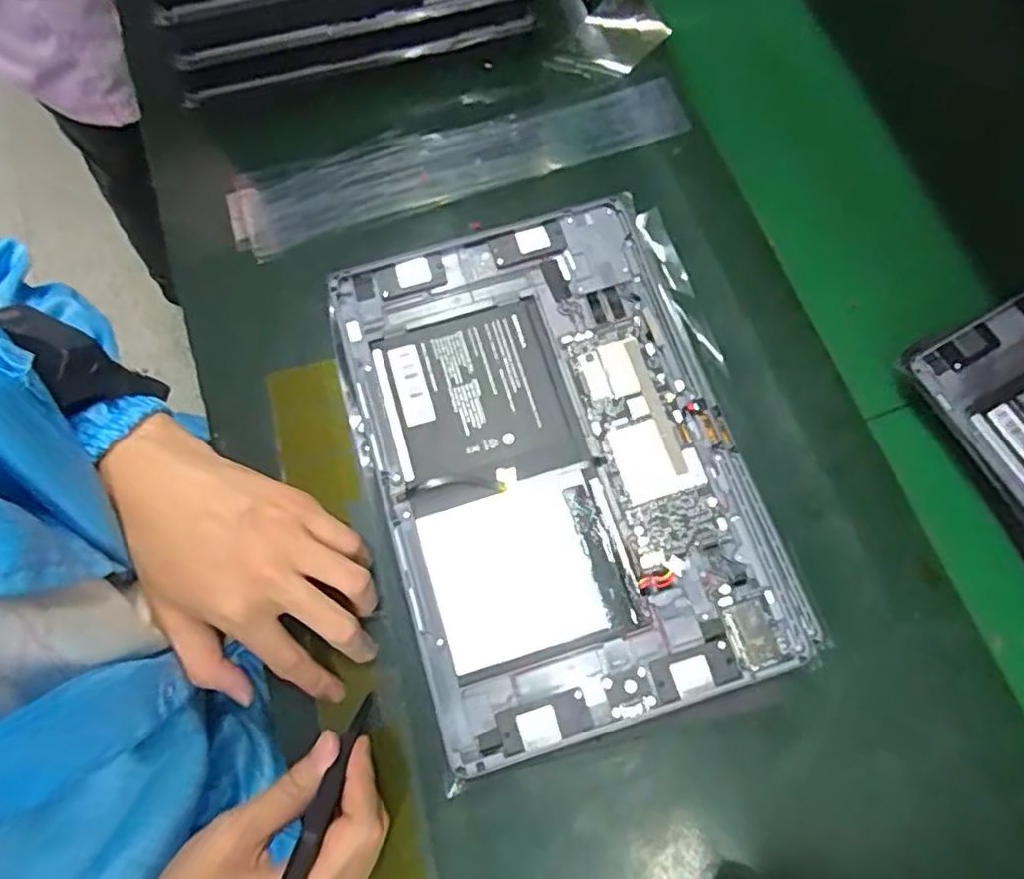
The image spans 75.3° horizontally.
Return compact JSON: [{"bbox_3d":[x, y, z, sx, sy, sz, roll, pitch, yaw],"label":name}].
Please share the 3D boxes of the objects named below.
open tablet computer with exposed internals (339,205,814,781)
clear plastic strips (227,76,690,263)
[{"bbox_3d":[0.021,0.007,0.327,0.172,0.008,0.253,-17,72,-5],"label":"open tablet computer with exposed internals"},{"bbox_3d":[-0.041,-0.206,0.485,0.324,0.020,0.074,-18,64,-4],"label":"clear plastic strips"}]

